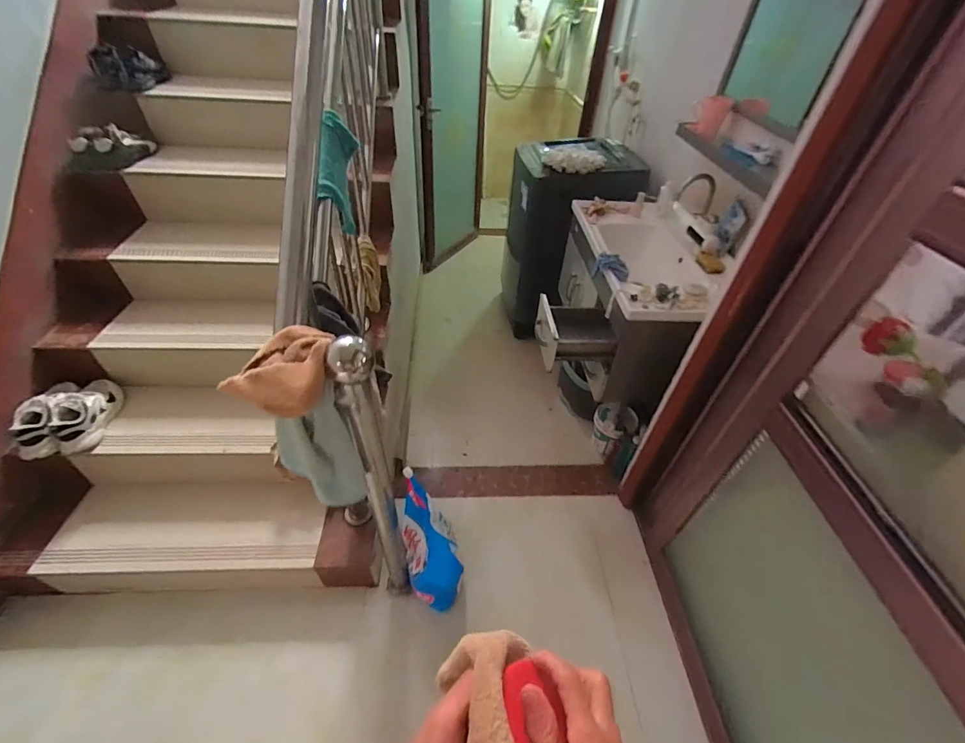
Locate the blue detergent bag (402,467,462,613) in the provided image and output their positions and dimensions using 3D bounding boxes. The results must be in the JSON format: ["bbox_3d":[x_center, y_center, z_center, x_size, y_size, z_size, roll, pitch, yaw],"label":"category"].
[{"bbox_3d":[-0.158,0.518,1.276,0.162,0.169,0.438,-14,88,-17],"label":"blue detergent bag"}]

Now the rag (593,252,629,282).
[{"bbox_3d":[0.427,-0.333,1.376,0.051,0.095,0.144,-15,46,-18],"label":"rag"}]

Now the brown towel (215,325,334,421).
[{"bbox_3d":[-0.319,-0.007,0.707,0.119,0.070,0.189,15,45,13],"label":"brown towel"}]

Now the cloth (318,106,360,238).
[{"bbox_3d":[-0.365,-0.512,1.071,0.028,0.163,0.269,-4,78,19],"label":"cloth"}]

